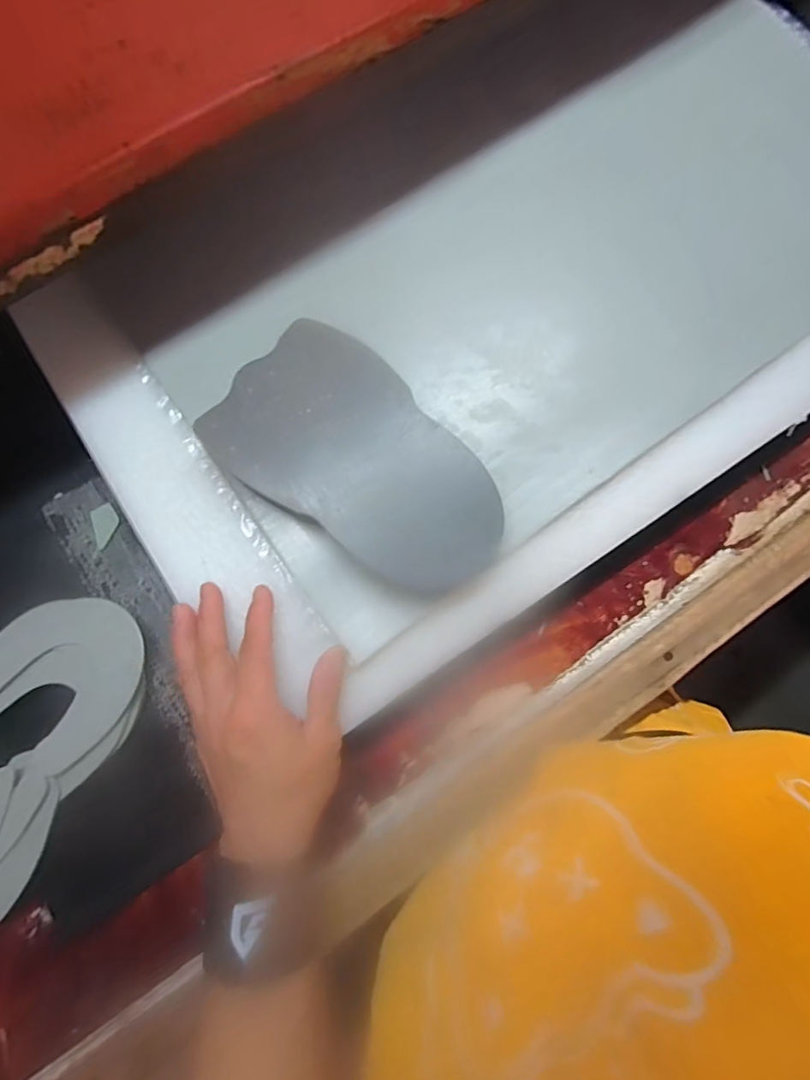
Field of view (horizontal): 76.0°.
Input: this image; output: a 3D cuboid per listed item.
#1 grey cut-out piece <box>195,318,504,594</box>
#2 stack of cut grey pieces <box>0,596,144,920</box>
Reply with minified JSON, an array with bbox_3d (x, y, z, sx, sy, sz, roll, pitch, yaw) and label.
[{"bbox_3d":[-0.023,-0.048,0.312,0.180,0.011,0.106,38,82,3],"label":"grey cut-out piece"},{"bbox_3d":[-0.260,0.121,0.329,0.145,0.027,0.199,30,79,5],"label":"stack of cut grey pieces"}]

